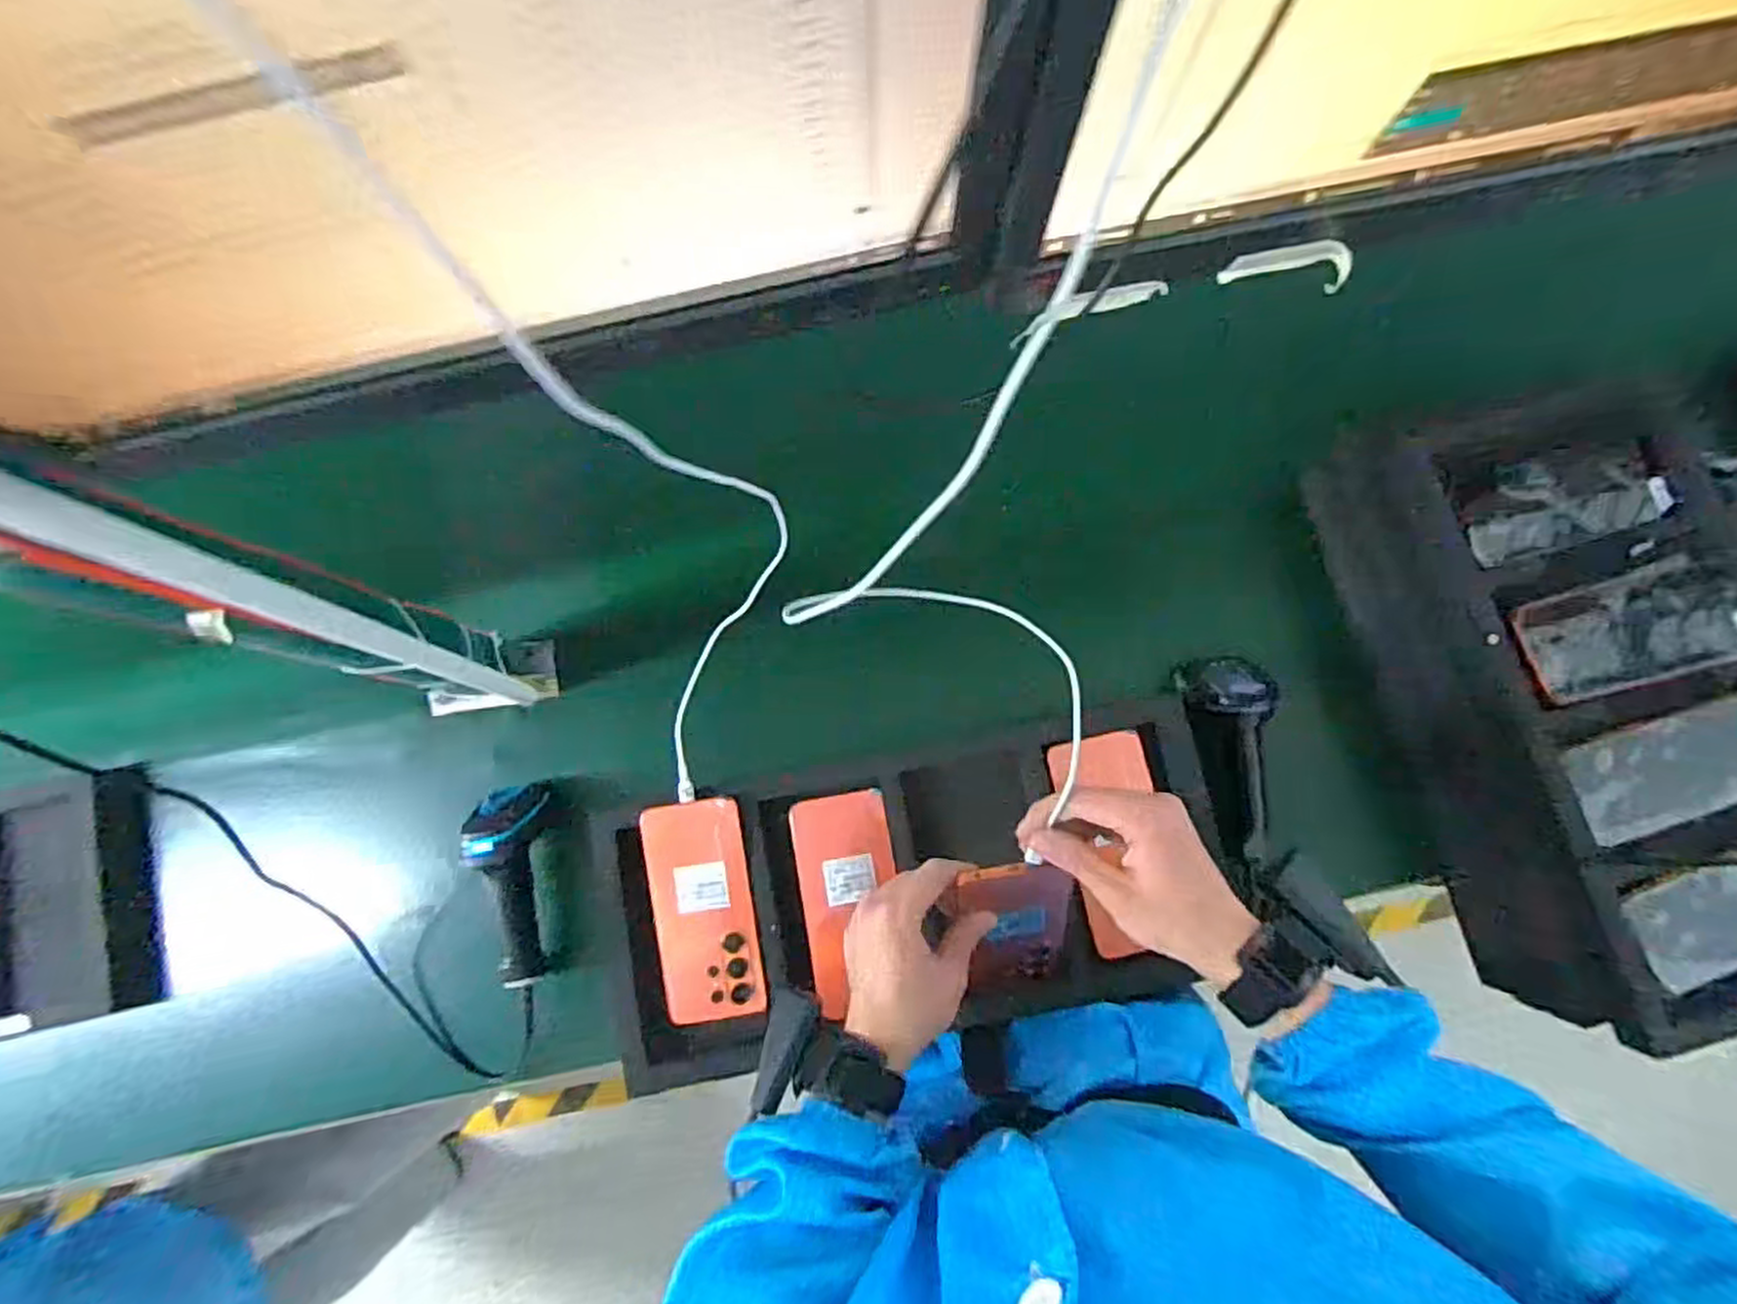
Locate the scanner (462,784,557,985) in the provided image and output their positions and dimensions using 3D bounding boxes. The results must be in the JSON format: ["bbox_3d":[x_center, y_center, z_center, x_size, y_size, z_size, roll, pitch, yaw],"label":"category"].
[{"bbox_3d":[-0.324,0.205,0.677,0.063,0.057,0.177,2,80,3],"label":"scanner"}]

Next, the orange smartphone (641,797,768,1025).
[{"bbox_3d":[-0.134,0.209,0.619,0.079,0.005,0.172,-9,84,-6],"label":"orange smartphone"}]

